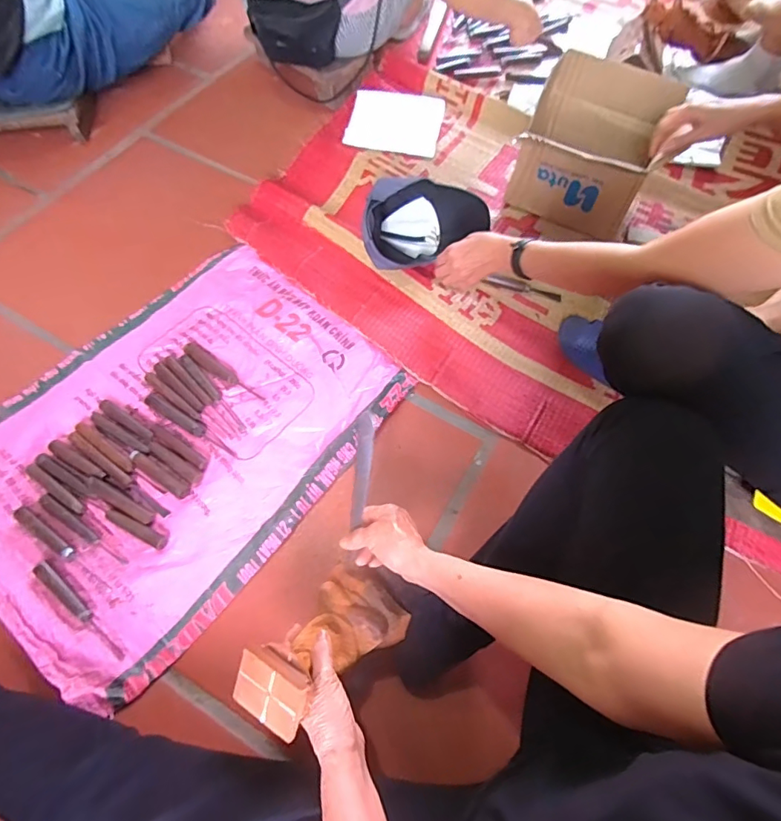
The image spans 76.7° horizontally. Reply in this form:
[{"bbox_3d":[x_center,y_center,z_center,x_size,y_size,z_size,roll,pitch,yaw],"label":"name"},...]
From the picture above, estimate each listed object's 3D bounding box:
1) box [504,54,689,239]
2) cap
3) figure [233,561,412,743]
[{"bbox_3d":[0.370,-0.496,0.939,0.220,0.206,0.215,21,65,9],"label":"box"},{"bbox_3d":[0.050,-0.362,0.917,0.246,0.103,0.144,-36,70,-17],"label":"cap"},{"bbox_3d":[-0.073,0.260,0.562,0.104,0.069,0.192,47,40,16],"label":"figure"}]

